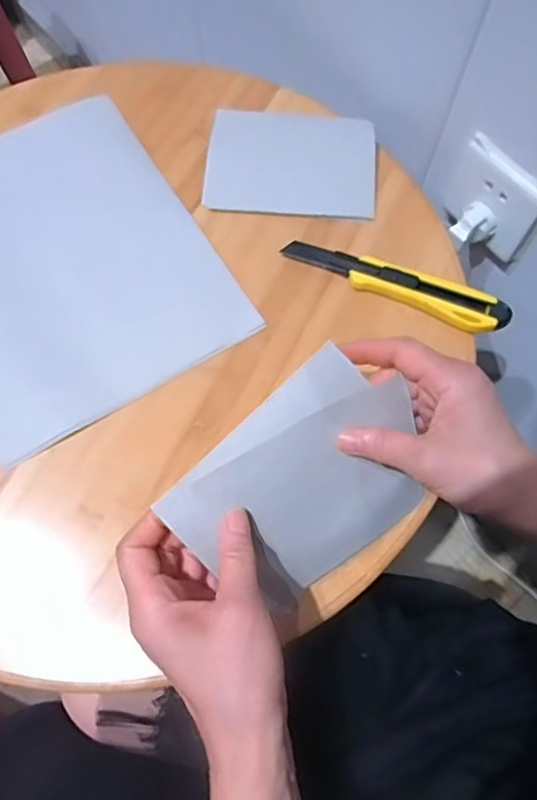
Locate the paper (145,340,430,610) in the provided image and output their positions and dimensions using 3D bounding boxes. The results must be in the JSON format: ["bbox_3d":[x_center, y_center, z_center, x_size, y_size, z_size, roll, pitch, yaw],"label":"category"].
[{"bbox_3d":[0.028,0.056,0.365,0.159,0.018,0.134,-41,115,-10],"label":"paper"}]

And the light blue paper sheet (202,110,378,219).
[{"bbox_3d":[0.023,-0.226,0.535,0.156,0.008,0.121,5,70,0],"label":"light blue paper sheet"}]

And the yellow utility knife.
[{"bbox_3d":[0.107,-0.099,0.475,0.192,0.021,0.033,21,71,6],"label":"yellow utility knife"}]

